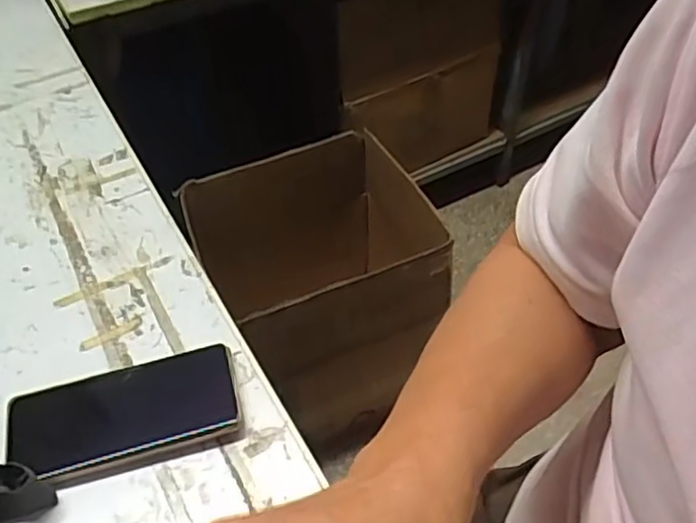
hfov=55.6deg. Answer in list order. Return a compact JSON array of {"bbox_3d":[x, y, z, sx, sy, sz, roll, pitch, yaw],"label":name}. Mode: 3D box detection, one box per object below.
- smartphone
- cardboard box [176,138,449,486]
[{"bbox_3d":[-0.159,0.109,0.471,0.158,0.013,0.078,-13,49,-10],"label":"smartphone"},{"bbox_3d":[-0.039,0.064,1.185,0.340,0.410,0.349,-23,51,-18],"label":"cardboard box"}]

